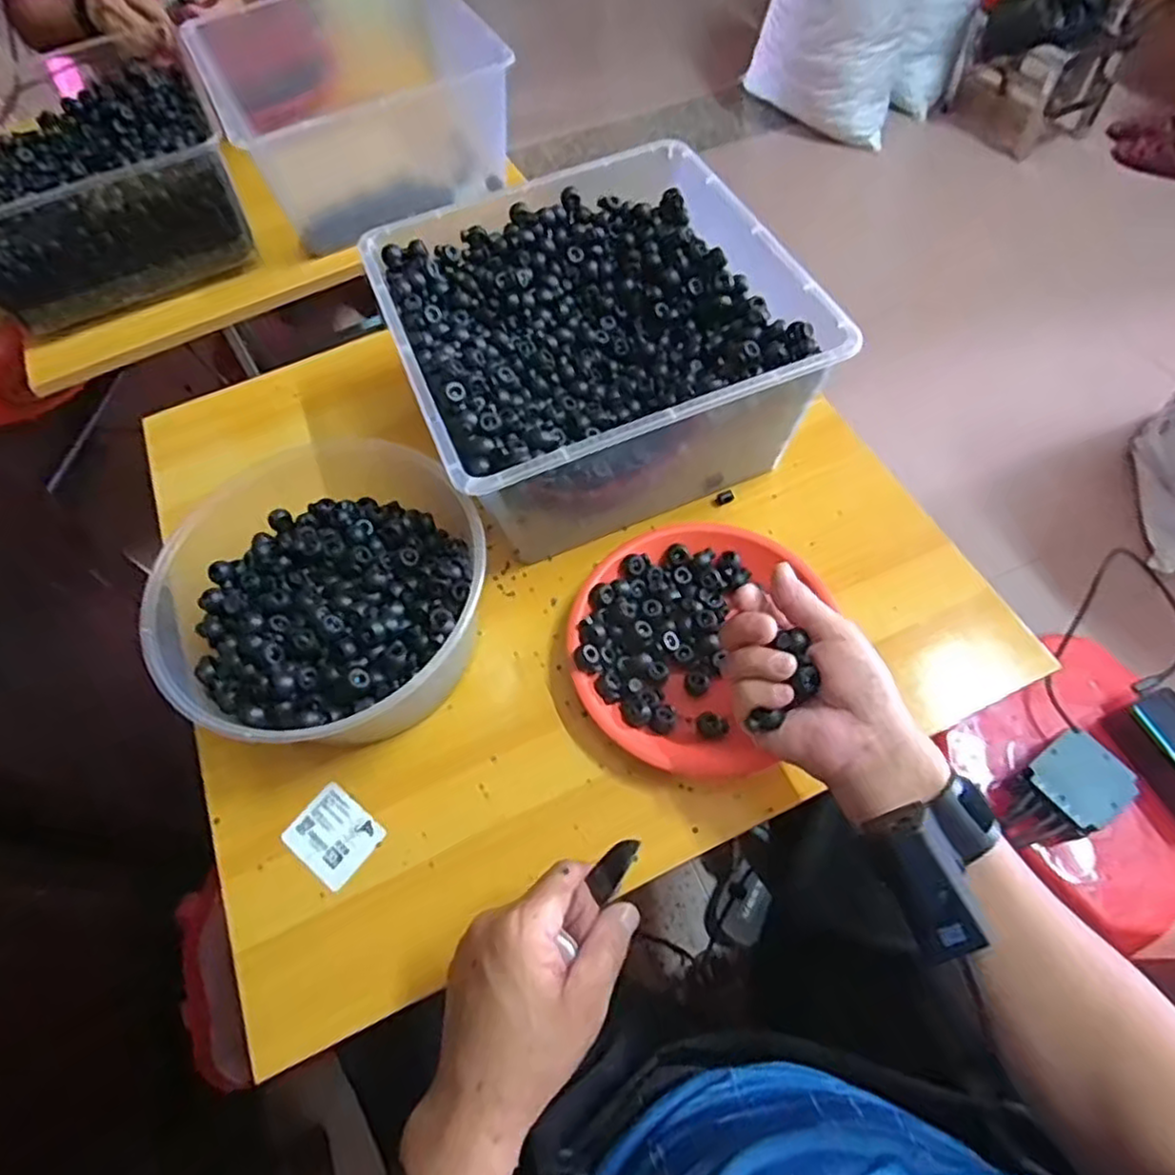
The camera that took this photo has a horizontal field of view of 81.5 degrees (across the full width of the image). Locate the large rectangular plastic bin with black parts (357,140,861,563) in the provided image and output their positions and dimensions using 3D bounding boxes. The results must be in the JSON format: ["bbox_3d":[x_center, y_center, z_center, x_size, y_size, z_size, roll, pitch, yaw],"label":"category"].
[{"bbox_3d":[0.004,-0.197,0.588,0.302,0.151,0.294,-22,62,-8],"label":"large rectangular plastic bin with black parts"}]

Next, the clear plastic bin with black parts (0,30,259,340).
[{"bbox_3d":[-0.556,-0.453,0.766,0.299,0.139,0.257,-26,63,-10],"label":"clear plastic bin with black parts"}]

